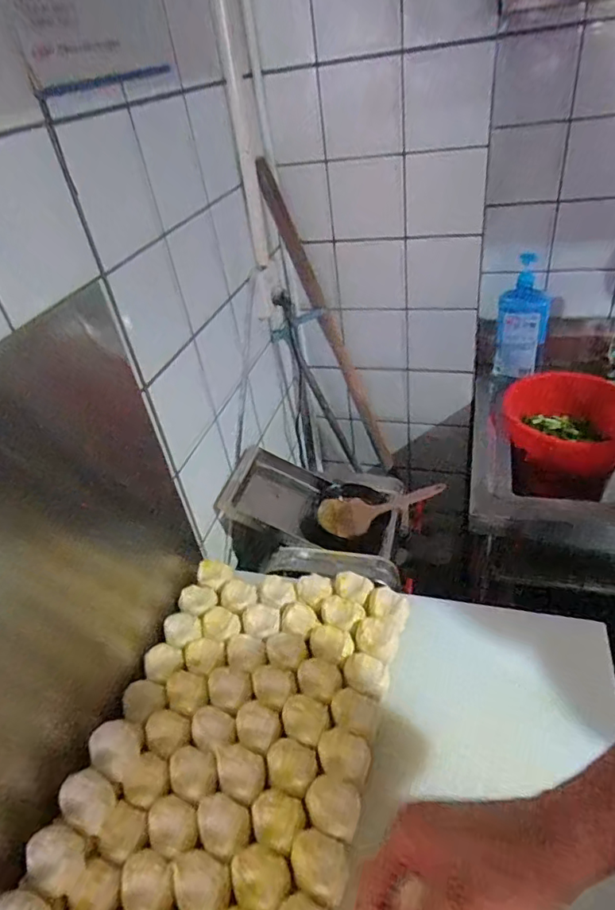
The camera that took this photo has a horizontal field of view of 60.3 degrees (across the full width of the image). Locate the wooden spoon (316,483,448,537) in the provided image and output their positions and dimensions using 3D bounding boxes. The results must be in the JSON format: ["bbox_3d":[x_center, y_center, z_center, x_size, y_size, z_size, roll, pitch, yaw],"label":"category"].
[{"bbox_3d":[0.128,0.083,0.974,0.227,0.046,0.092,-17,38,-10],"label":"wooden spoon"}]

